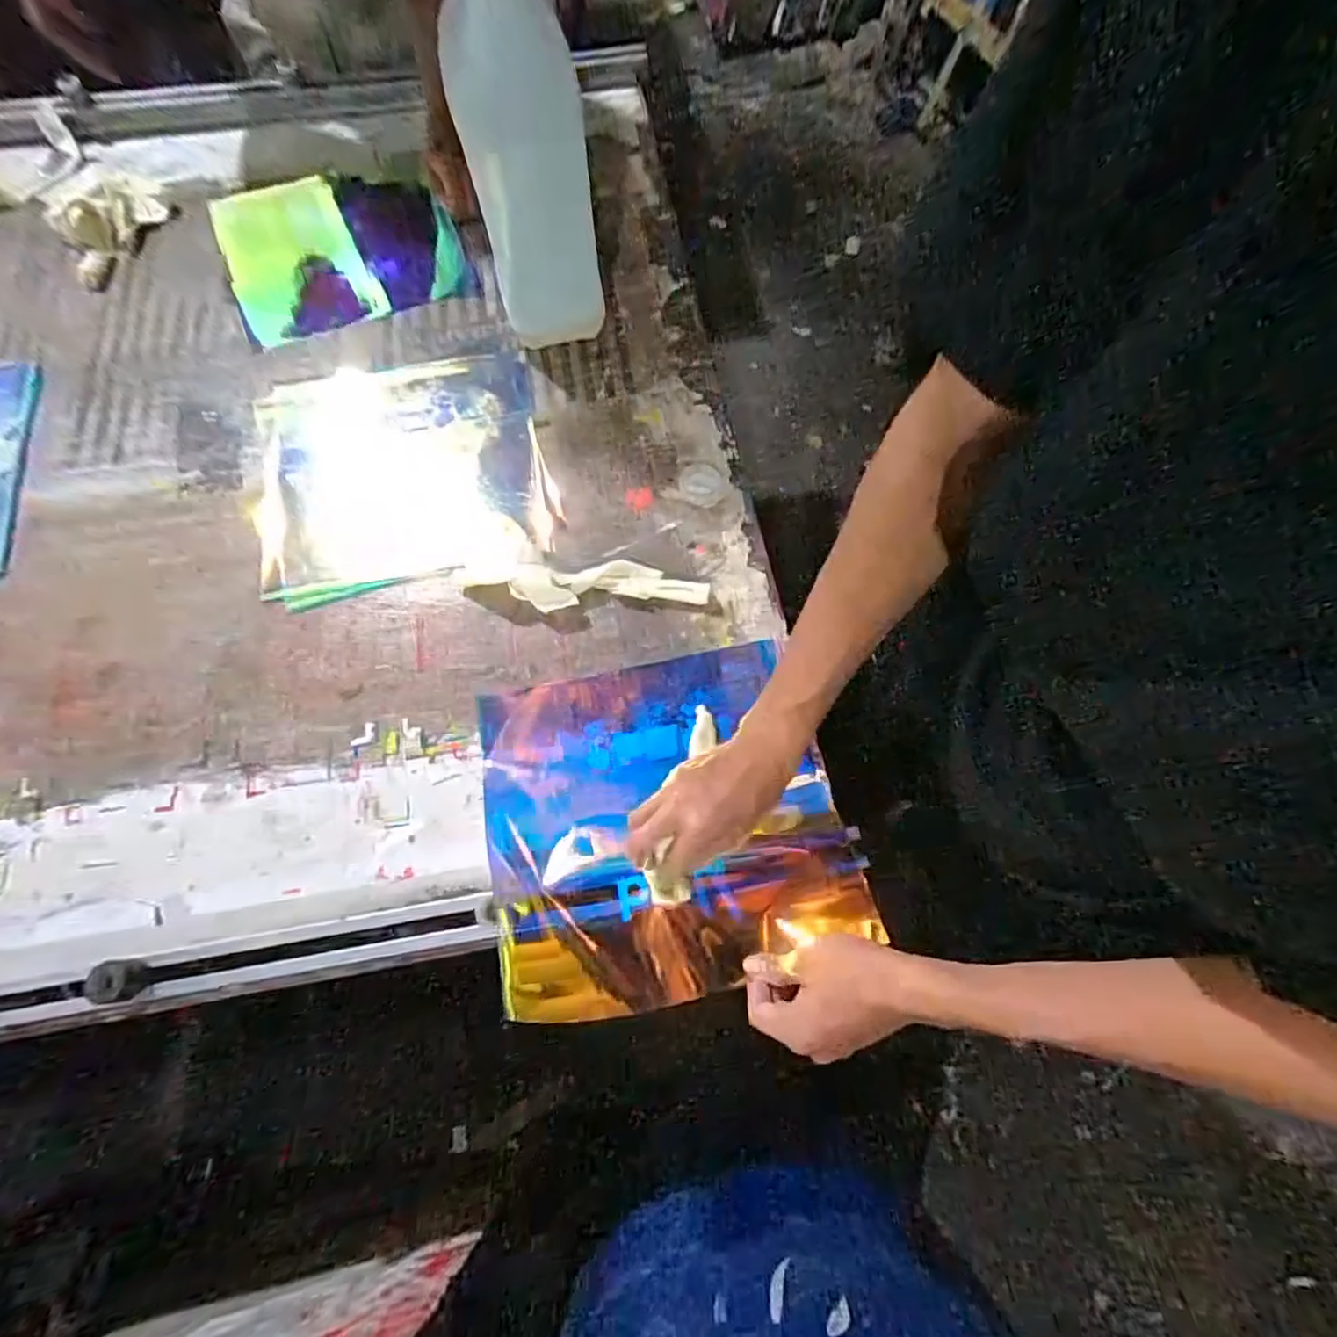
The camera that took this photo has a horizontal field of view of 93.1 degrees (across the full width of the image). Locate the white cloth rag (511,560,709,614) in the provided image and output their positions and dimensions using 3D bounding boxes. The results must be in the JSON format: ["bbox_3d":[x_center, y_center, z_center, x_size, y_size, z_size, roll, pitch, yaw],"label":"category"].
[{"bbox_3d":[-0.060,-0.087,0.645,0.195,0.023,0.051,-4,70,-3],"label":"white cloth rag"}]

